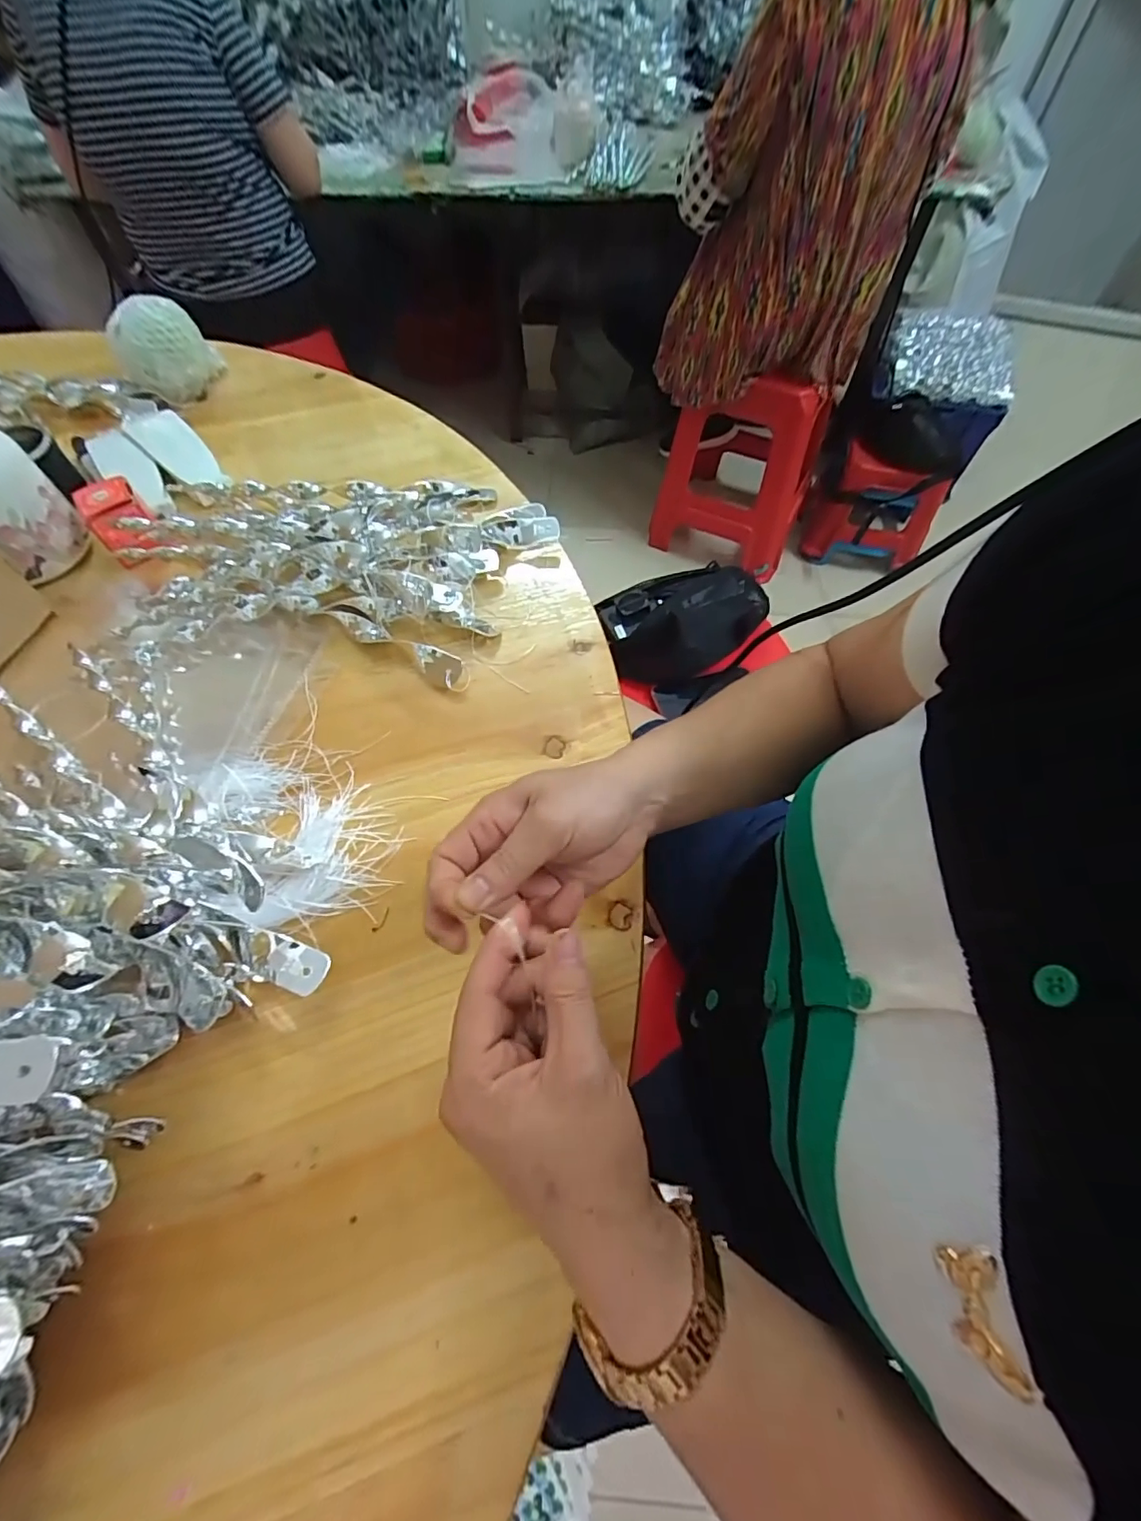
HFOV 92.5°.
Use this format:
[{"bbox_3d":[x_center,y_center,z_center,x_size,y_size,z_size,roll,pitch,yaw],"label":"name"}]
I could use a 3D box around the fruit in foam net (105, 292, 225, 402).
[{"bbox_3d":[-0.438,-0.443,0.591,0.092,0.076,0.067,-25,64,-11],"label":"fruit in foam net"}]

